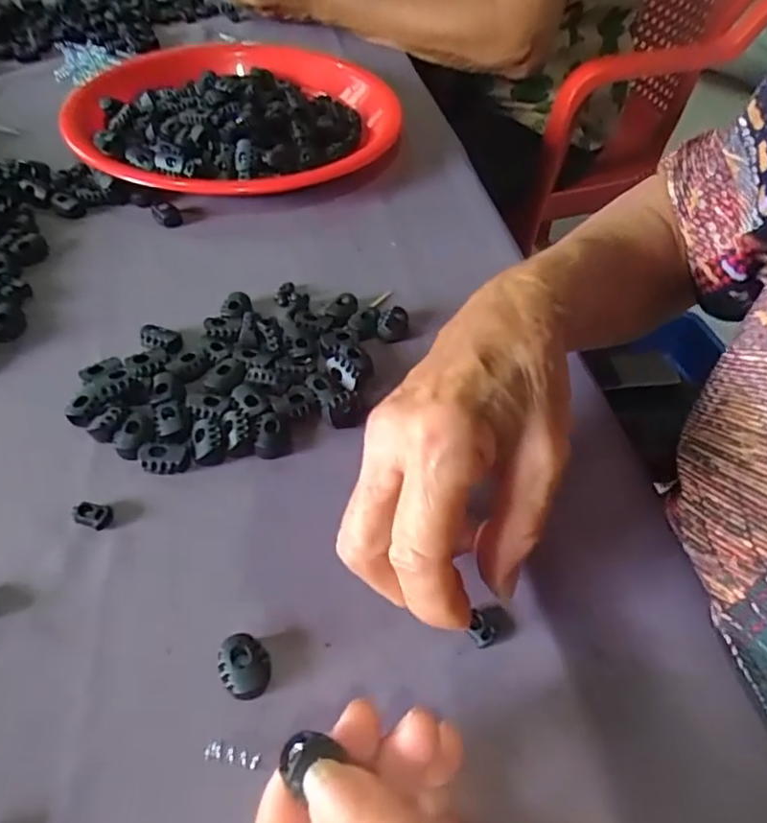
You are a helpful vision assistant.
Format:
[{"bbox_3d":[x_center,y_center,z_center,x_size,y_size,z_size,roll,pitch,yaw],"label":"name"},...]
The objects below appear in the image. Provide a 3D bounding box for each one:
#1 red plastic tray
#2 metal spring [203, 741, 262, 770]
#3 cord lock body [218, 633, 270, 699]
[{"bbox_3d":[-0.114,-0.243,0.481,0.249,0.042,0.251,2,49,-3],"label":"red plastic tray"},{"bbox_3d":[-0.052,0.117,0.202,0.018,0.004,0.006,10,49,4],"label":"metal spring"},{"bbox_3d":[-0.051,0.094,0.220,0.017,0.009,0.022,-19,53,-20],"label":"cord lock body"}]

